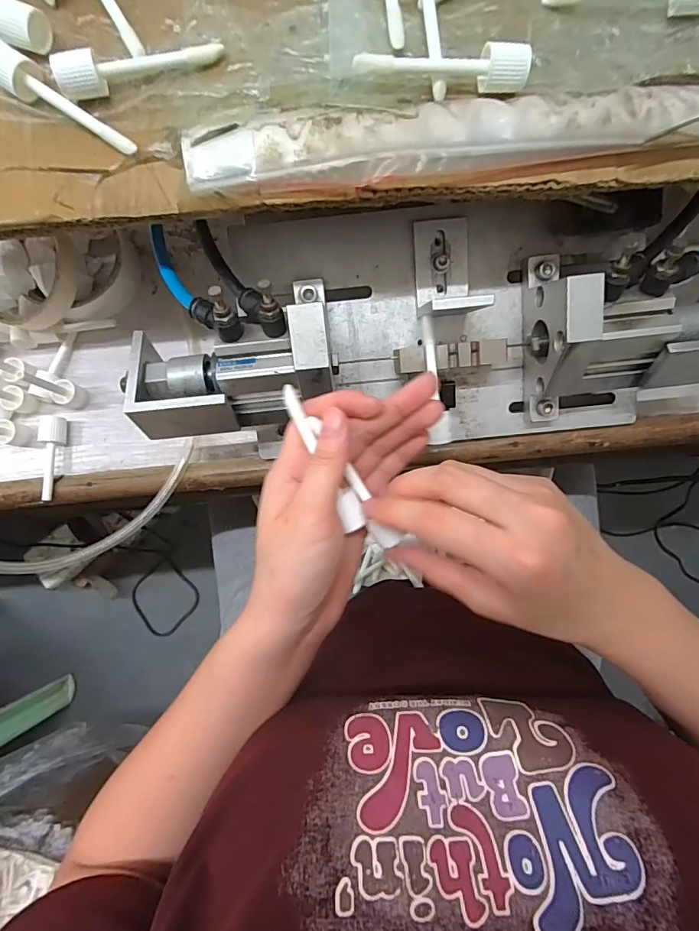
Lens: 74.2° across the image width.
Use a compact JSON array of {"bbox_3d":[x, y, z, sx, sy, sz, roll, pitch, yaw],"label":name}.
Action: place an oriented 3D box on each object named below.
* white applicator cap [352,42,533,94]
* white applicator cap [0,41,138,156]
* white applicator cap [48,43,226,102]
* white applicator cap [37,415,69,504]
[{"bbox_3d":[0.044,-0.190,0.221,0.082,0.013,0.013,0,86,1],"label":"white applicator cap"},{"bbox_3d":[-0.147,-0.182,0.231,0.082,0.014,0.019,35,87,3],"label":"white applicator cap"},{"bbox_3d":[-0.106,-0.204,0.231,0.081,0.016,0.016,-19,86,0],"label":"white applicator cap"},{"bbox_3d":[-0.232,-0.006,0.358,0.015,0.013,0.065,5,86,1],"label":"white applicator cap"}]

